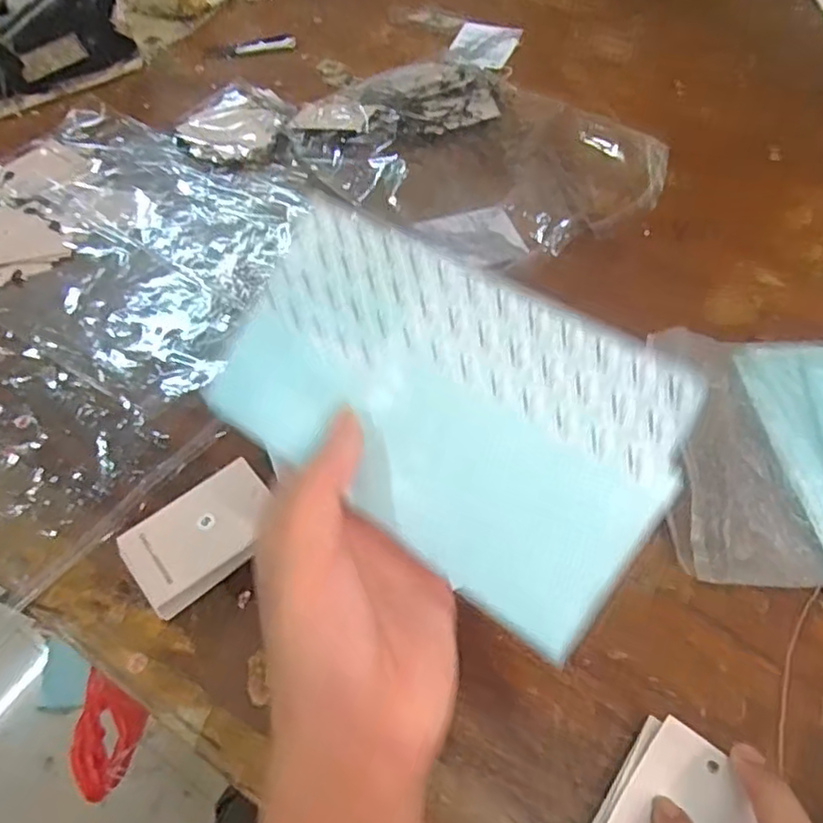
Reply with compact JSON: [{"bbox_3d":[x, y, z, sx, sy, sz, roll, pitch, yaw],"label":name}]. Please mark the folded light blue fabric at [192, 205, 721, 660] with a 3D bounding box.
[{"bbox_3d":[0.005,-0.004,0.218,0.160,0.006,0.094,33,100,21],"label":"folded light blue fabric"}]

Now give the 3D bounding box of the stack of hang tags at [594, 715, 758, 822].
[{"bbox_3d":[0.109,0.179,0.272,0.052,0.013,0.080,32,63,22],"label":"stack of hang tags"}]

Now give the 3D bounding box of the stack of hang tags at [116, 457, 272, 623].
[{"bbox_3d":[-0.116,0.071,0.357,0.083,0.020,0.051,-33,60,-18],"label":"stack of hang tags"}]

